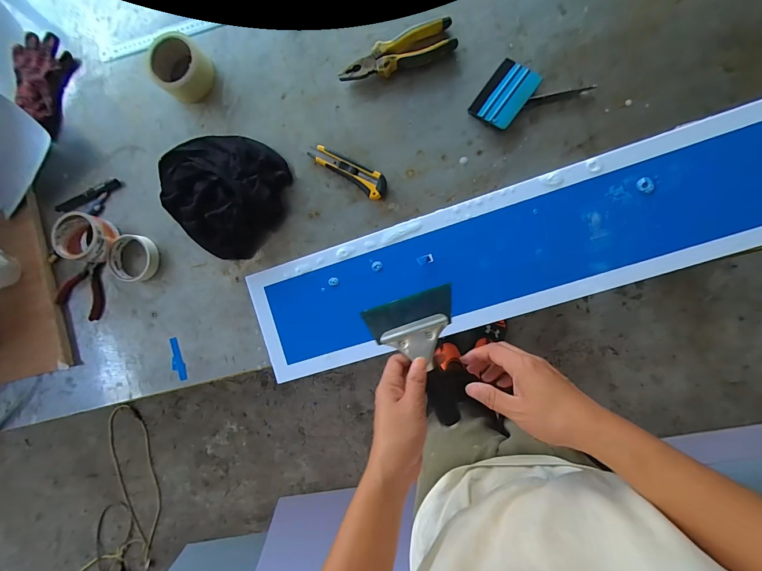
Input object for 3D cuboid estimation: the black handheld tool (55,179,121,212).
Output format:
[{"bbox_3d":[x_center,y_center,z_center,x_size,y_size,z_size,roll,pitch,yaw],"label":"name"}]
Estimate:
[{"bbox_3d":[-0.559,-0.170,0.665,0.136,0.015,0.023,-24,88,8],"label":"black handheld tool"}]

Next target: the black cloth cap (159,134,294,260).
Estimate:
[{"bbox_3d":[-0.287,-0.173,0.609,0.236,0.055,0.208,32,96,6],"label":"black cloth cap"}]

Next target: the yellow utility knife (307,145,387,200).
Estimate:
[{"bbox_3d":[-0.053,-0.196,0.587,0.143,0.018,0.039,35,96,6],"label":"yellow utility knife"}]

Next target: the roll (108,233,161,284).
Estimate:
[{"bbox_3d":[-0.460,-0.050,0.650,0.080,0.027,0.087,0,92,8],"label":"roll"}]

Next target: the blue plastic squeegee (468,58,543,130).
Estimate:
[{"bbox_3d":[0.196,-0.301,0.549,0.069,0.017,0.097,38,97,6],"label":"blue plastic squeegee"}]

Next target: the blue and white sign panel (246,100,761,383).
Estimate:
[{"bbox_3d":[0.204,-0.052,0.557,0.870,0.012,0.196,-18,89,9],"label":"blue and white sign panel"}]

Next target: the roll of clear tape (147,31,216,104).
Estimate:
[{"bbox_3d":[-0.352,-0.382,0.612,0.100,0.047,0.092,0,92,8],"label":"roll of clear tape"}]

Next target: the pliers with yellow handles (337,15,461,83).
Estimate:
[{"bbox_3d":[0.025,-0.374,0.567,0.188,0.027,0.048,-17,89,9],"label":"pliers with yellow handles"}]

